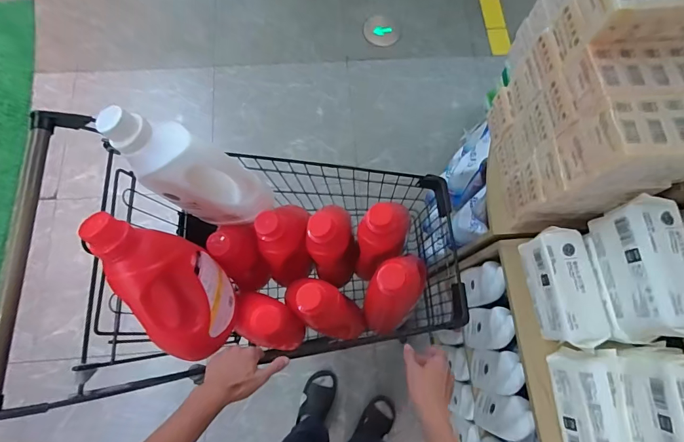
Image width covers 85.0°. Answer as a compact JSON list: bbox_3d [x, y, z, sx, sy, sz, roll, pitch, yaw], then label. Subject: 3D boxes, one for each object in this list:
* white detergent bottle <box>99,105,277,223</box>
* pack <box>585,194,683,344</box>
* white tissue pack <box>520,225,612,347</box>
[{"bbox_3d":[-0.254,-0.086,0.667,0.150,0.338,0.092,-31,54,16],"label":"white detergent bottle"},{"bbox_3d":[0.463,0.078,0.572,0.075,0.109,0.216,-1,75,-3],"label":"pack"},{"bbox_3d":[0.387,0.117,0.652,0.082,0.083,0.196,-5,75,-4],"label":"white tissue pack"}]

